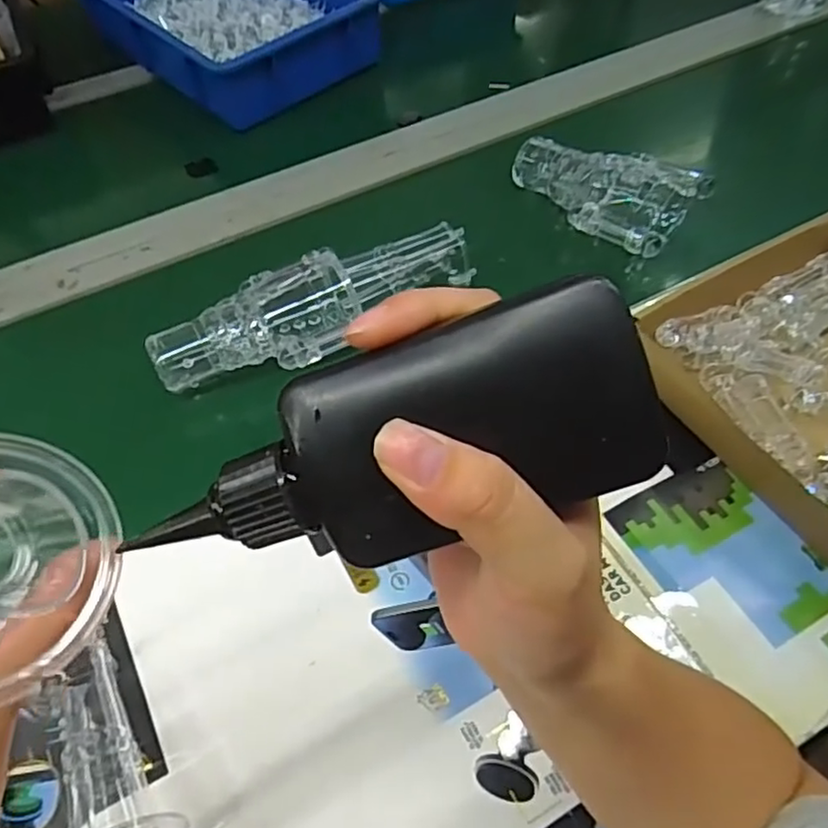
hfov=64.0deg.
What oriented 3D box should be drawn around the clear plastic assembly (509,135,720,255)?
[{"bbox_3d":[0.191,-0.233,0.687,0.185,0.070,0.112,34,62,25],"label":"clear plastic assembly"}]

